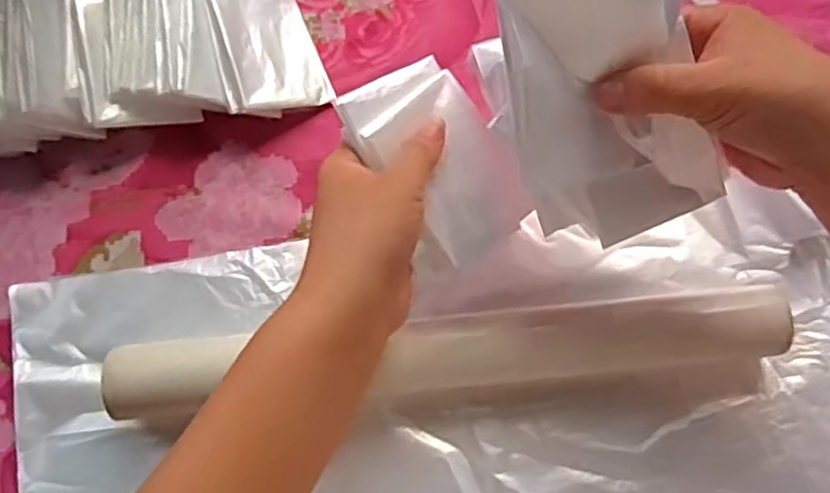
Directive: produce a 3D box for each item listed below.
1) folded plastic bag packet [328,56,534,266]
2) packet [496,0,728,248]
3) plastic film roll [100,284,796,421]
[{"bbox_3d":[0.014,-0.044,0.343,0.064,0.010,0.102,-40,100,-23],"label":"folded plastic bag packet"},{"bbox_3d":[0.083,-0.066,0.299,0.083,0.020,0.134,-19,116,3],"label":"packet"},{"bbox_3d":[0.019,0.058,0.364,0.352,0.035,0.040,-5,74,-1],"label":"plastic film roll"}]

